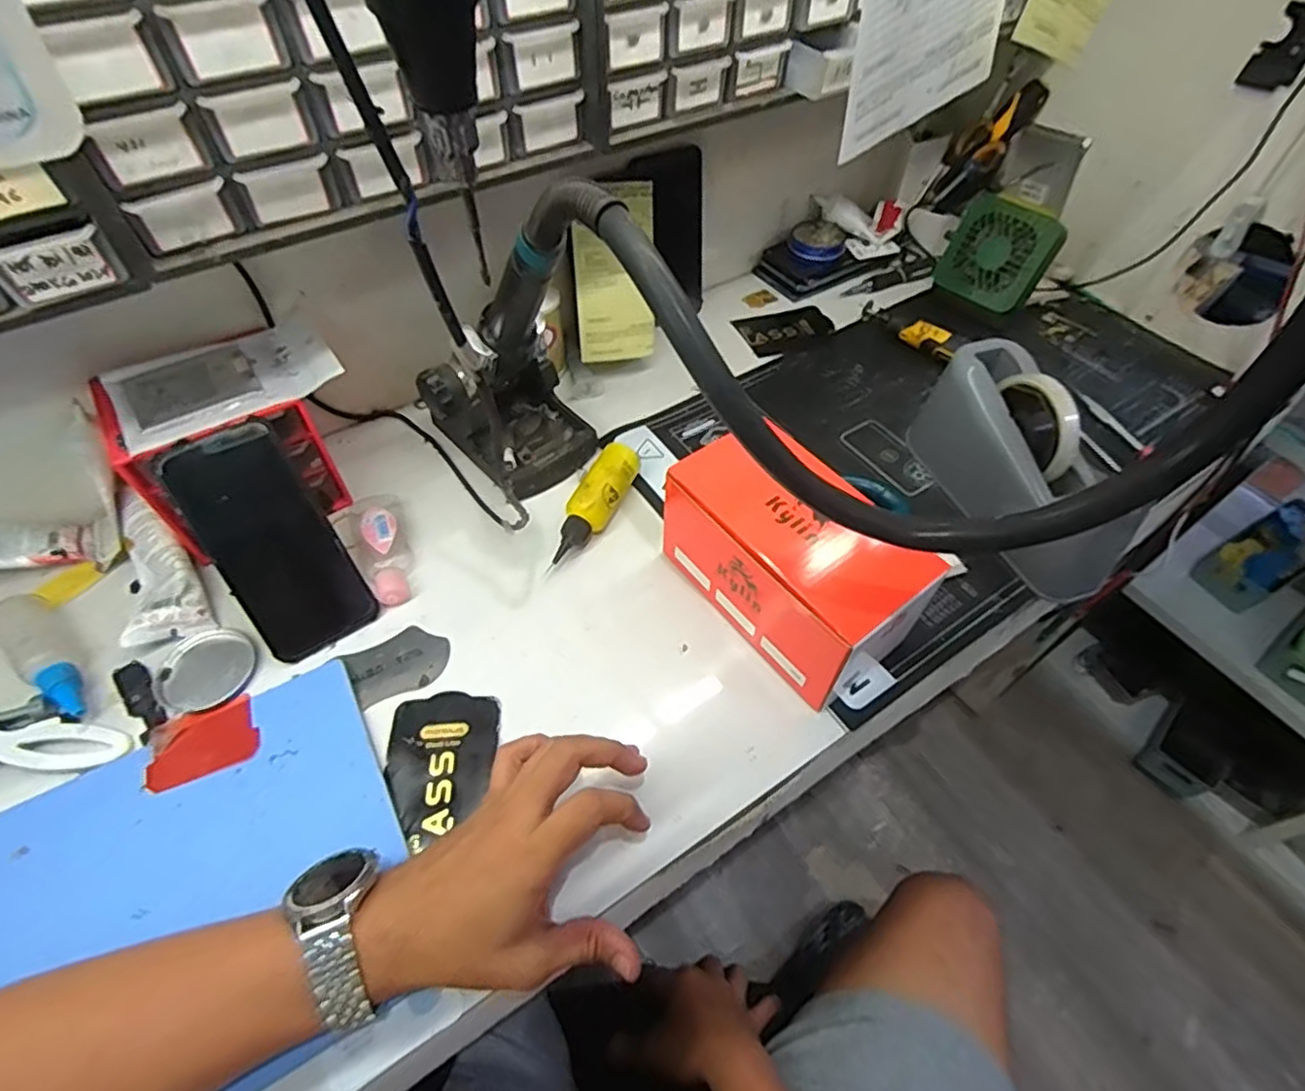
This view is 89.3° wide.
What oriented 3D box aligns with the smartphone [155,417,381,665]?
[{"bbox_3d":[-0.269,-0.002,0.468,0.078,0.013,0.162,-32,101,-21],"label":"smartphone"}]

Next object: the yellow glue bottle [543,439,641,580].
[{"bbox_3d":[-0.048,-0.033,0.545,0.031,0.038,0.126,23,57,15],"label":"yellow glue bottle"}]

